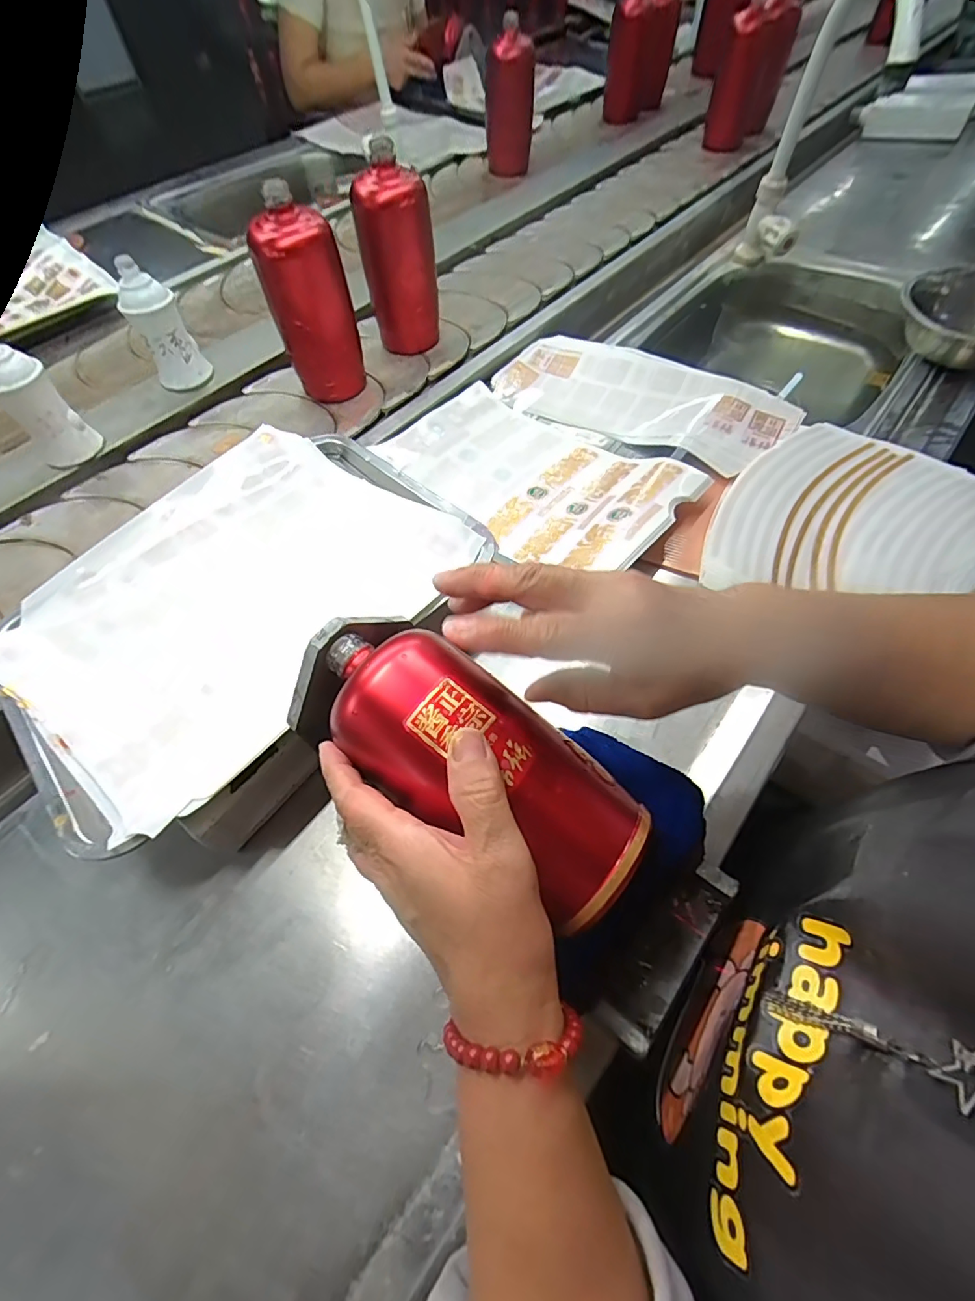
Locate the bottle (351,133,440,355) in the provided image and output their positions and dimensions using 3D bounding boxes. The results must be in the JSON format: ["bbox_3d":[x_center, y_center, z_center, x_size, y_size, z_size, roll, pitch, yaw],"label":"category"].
[{"bbox_3d":[-0.107,-0.468,0.598,0.079,0.180,0.062,-11,59,-4],"label":"bottle"}]

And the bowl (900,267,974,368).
[{"bbox_3d":[0.559,-0.382,0.578,0.155,0.051,0.155,-2,57,3],"label":"bowl"}]

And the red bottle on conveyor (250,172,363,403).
[{"bbox_3d":[-0.189,-0.365,0.543,0.061,0.170,0.069,33,66,20],"label":"red bottle on conveyor"}]

